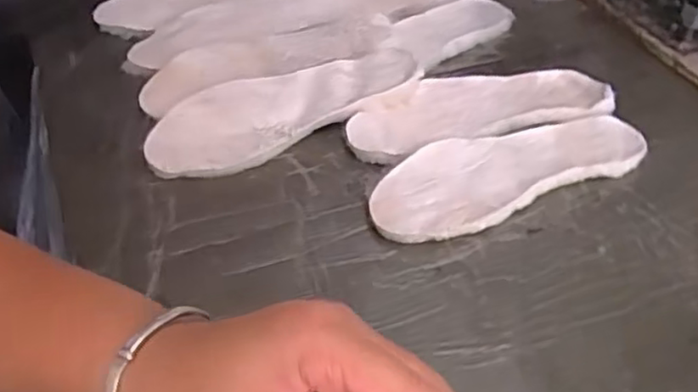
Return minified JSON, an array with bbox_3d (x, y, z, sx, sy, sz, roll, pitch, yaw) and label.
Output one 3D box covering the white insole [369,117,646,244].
[{"bbox_3d":[0.149,-0.027,0.635,0.282,0.014,0.096,-18,52,-18],"label":"white insole"}]

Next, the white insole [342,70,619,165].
[{"bbox_3d":[0.134,-0.090,0.700,0.276,0.026,0.093,-13,48,-13],"label":"white insole"}]

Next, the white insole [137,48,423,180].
[{"bbox_3d":[-0.068,-0.093,0.665,0.268,0.025,0.093,-23,51,-21],"label":"white insole"}]

